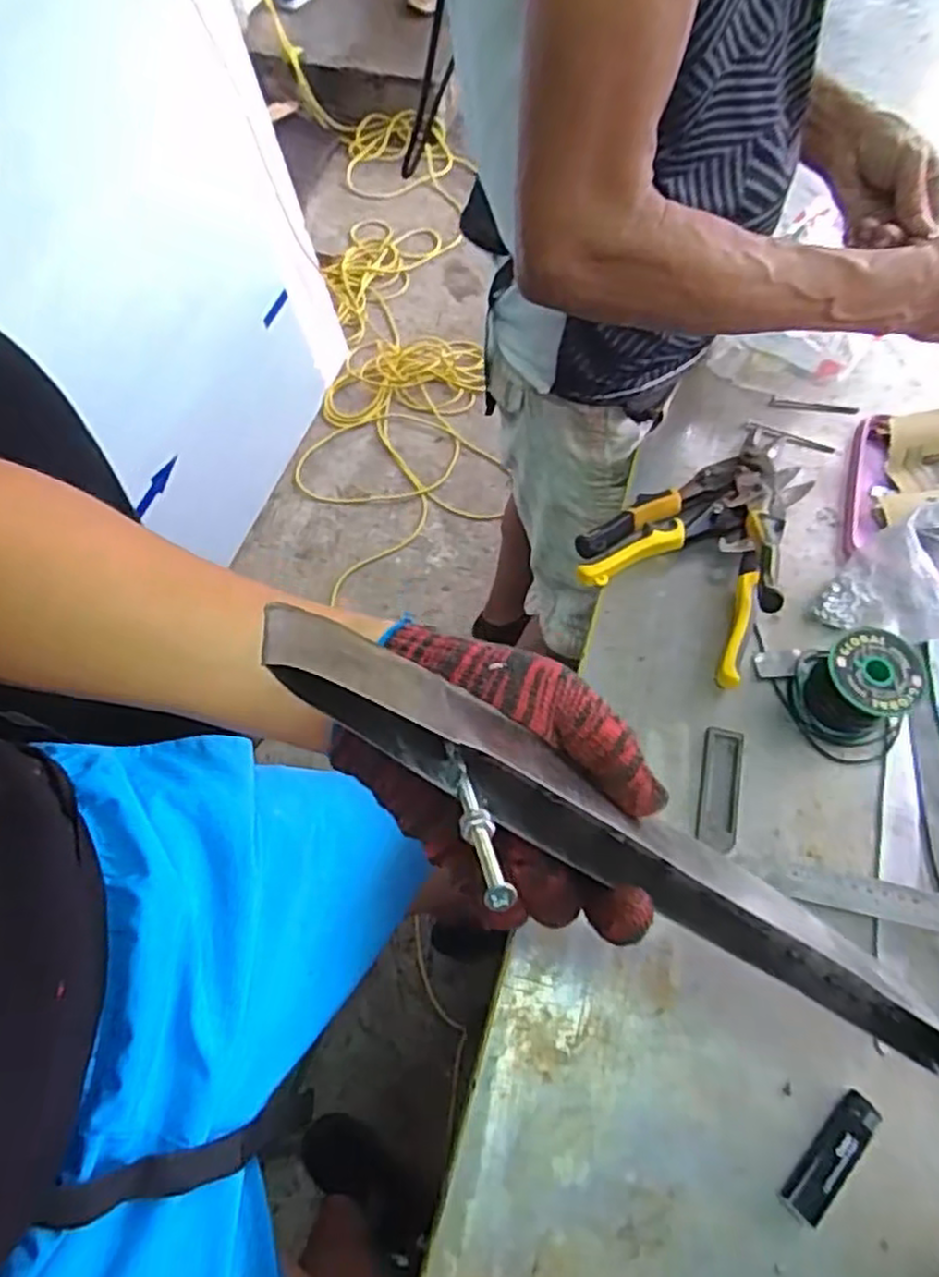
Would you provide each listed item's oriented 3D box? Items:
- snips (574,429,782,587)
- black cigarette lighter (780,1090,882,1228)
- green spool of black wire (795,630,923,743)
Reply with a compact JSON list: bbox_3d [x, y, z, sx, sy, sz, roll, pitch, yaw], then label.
[{"bbox_3d":[0.198,-0.116,0.647,0.250,0.033,0.074,-29,67,-15],"label":"snips"},{"bbox_3d":[0.222,0.316,0.438,0.080,0.009,0.023,-41,70,-19],"label":"black cigarette lighter"},{"bbox_3d":[0.297,0.034,0.553,0.066,0.065,0.077,-7,63,-4],"label":"green spool of black wire"}]

